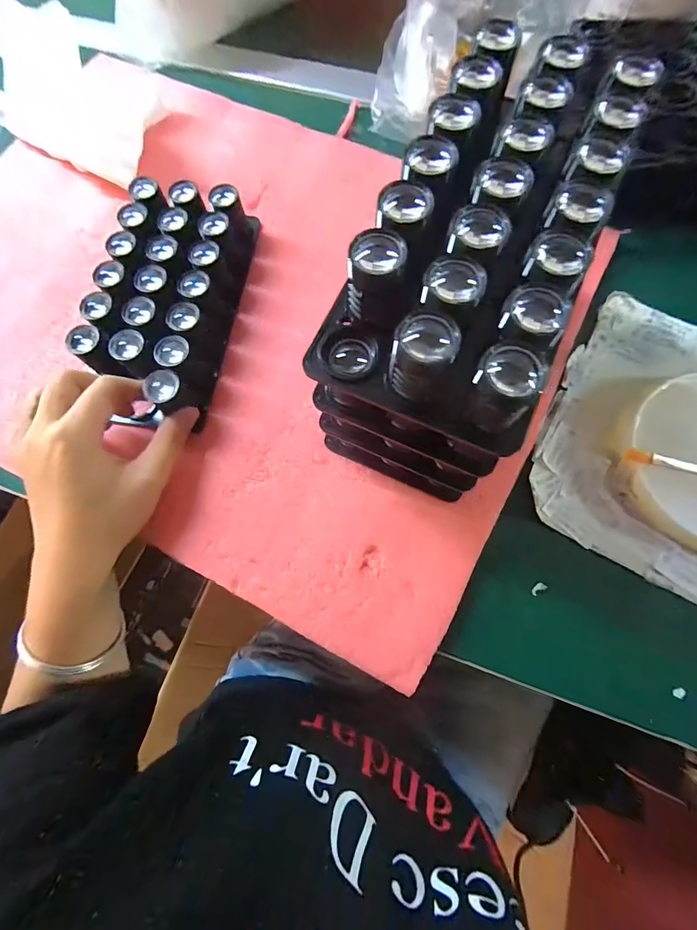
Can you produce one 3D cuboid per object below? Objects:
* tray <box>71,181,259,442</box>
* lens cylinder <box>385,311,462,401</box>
[{"bbox_3d":[-0.134,-0.123,0.287,0.106,0.038,0.186,5,74,3],"label":"tray"},{"bbox_3d":[0.028,-0.042,0.151,0.023,0.032,0.020,28,77,9],"label":"lens cylinder"}]

